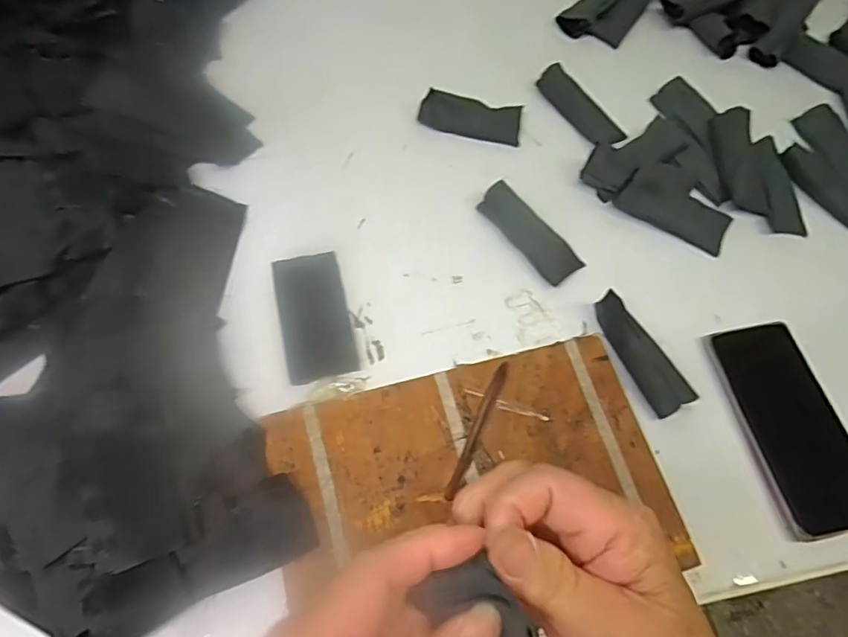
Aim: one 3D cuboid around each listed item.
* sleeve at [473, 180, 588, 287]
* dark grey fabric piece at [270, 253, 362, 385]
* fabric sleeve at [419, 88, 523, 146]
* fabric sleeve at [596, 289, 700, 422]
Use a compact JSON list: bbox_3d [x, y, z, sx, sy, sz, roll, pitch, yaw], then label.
[{"bbox_3d":[0.095,-0.078,0.474,0.040,0.022,0.102,-38,73,-18],"label":"sleeve"},{"bbox_3d":[-0.090,-0.004,0.436,0.054,0.007,0.114,-12,67,-9],"label":"dark grey fabric piece"},{"bbox_3d":[0.047,-0.198,0.522,0.099,0.018,0.035,8,65,0],"label":"fabric sleeve"},{"bbox_3d":[0.174,0.026,0.421,0.034,0.032,0.100,-23,66,-14],"label":"fabric sleeve"}]

